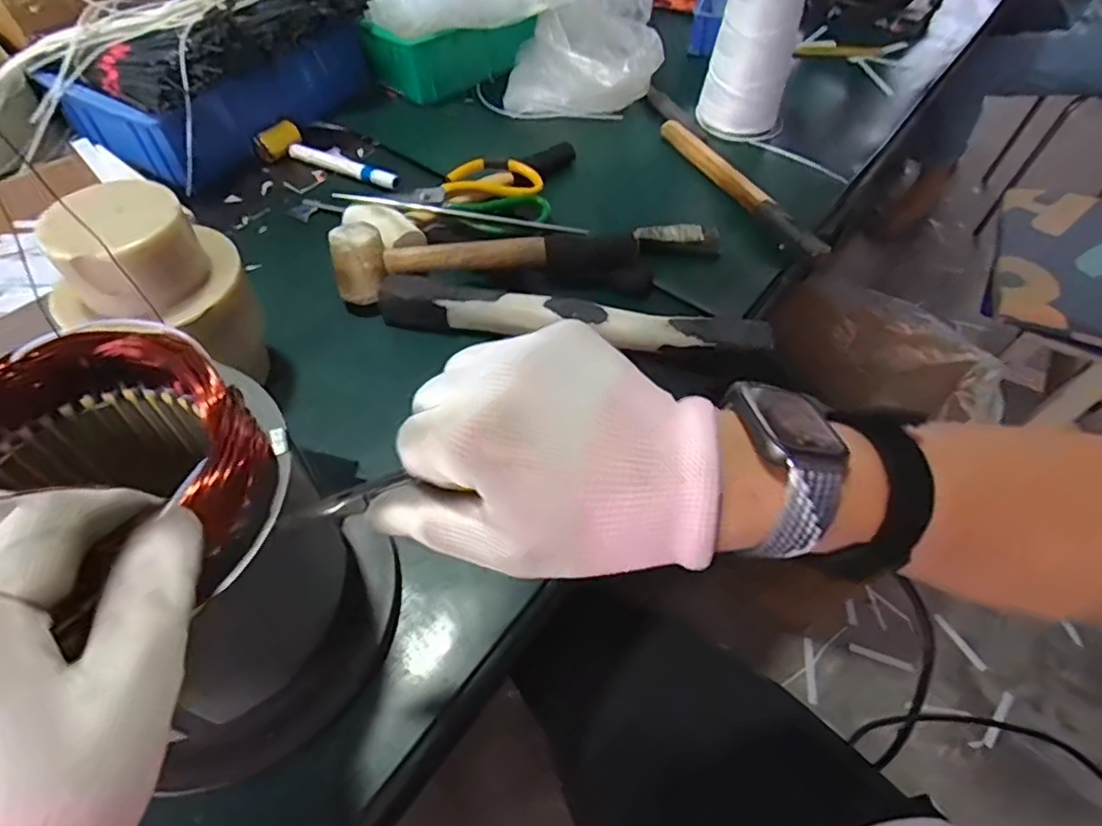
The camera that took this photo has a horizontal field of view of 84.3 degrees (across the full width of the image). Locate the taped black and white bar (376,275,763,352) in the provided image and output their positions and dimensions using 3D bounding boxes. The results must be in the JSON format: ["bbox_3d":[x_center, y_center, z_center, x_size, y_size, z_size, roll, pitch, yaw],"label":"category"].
[{"bbox_3d":[0.016,-0.078,0.501,0.320,0.035,0.044,11,54,5],"label":"taped black and white bar"}]

